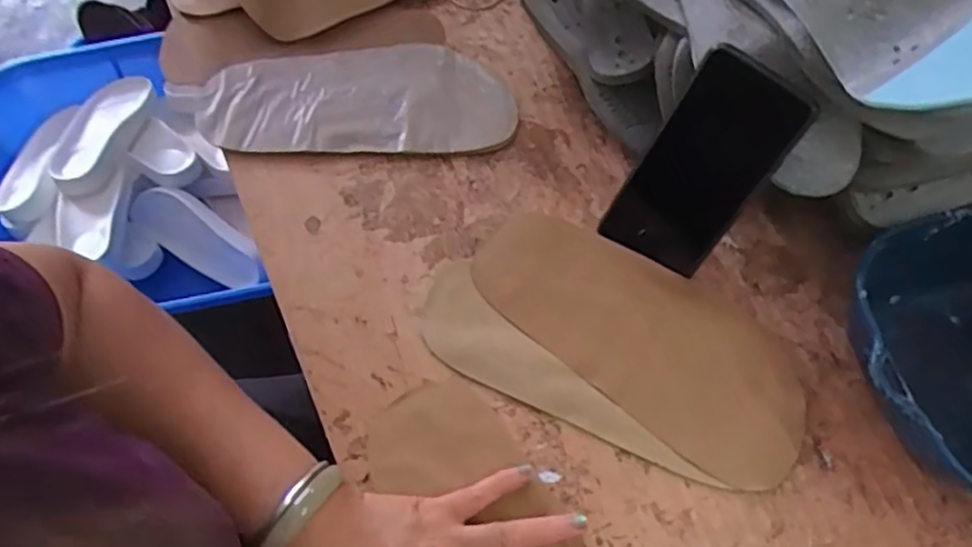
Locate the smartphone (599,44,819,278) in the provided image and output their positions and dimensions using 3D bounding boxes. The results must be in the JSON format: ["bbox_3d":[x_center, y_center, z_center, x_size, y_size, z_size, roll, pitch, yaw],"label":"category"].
[{"bbox_3d":[0.144,-0.068,0.460,0.074,0.151,0.008,39,38,14],"label":"smartphone"}]

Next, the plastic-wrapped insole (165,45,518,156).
[{"bbox_3d":[-0.120,-0.145,0.570,0.279,0.008,0.108,-1,65,-1],"label":"plastic-wrapped insole"}]

